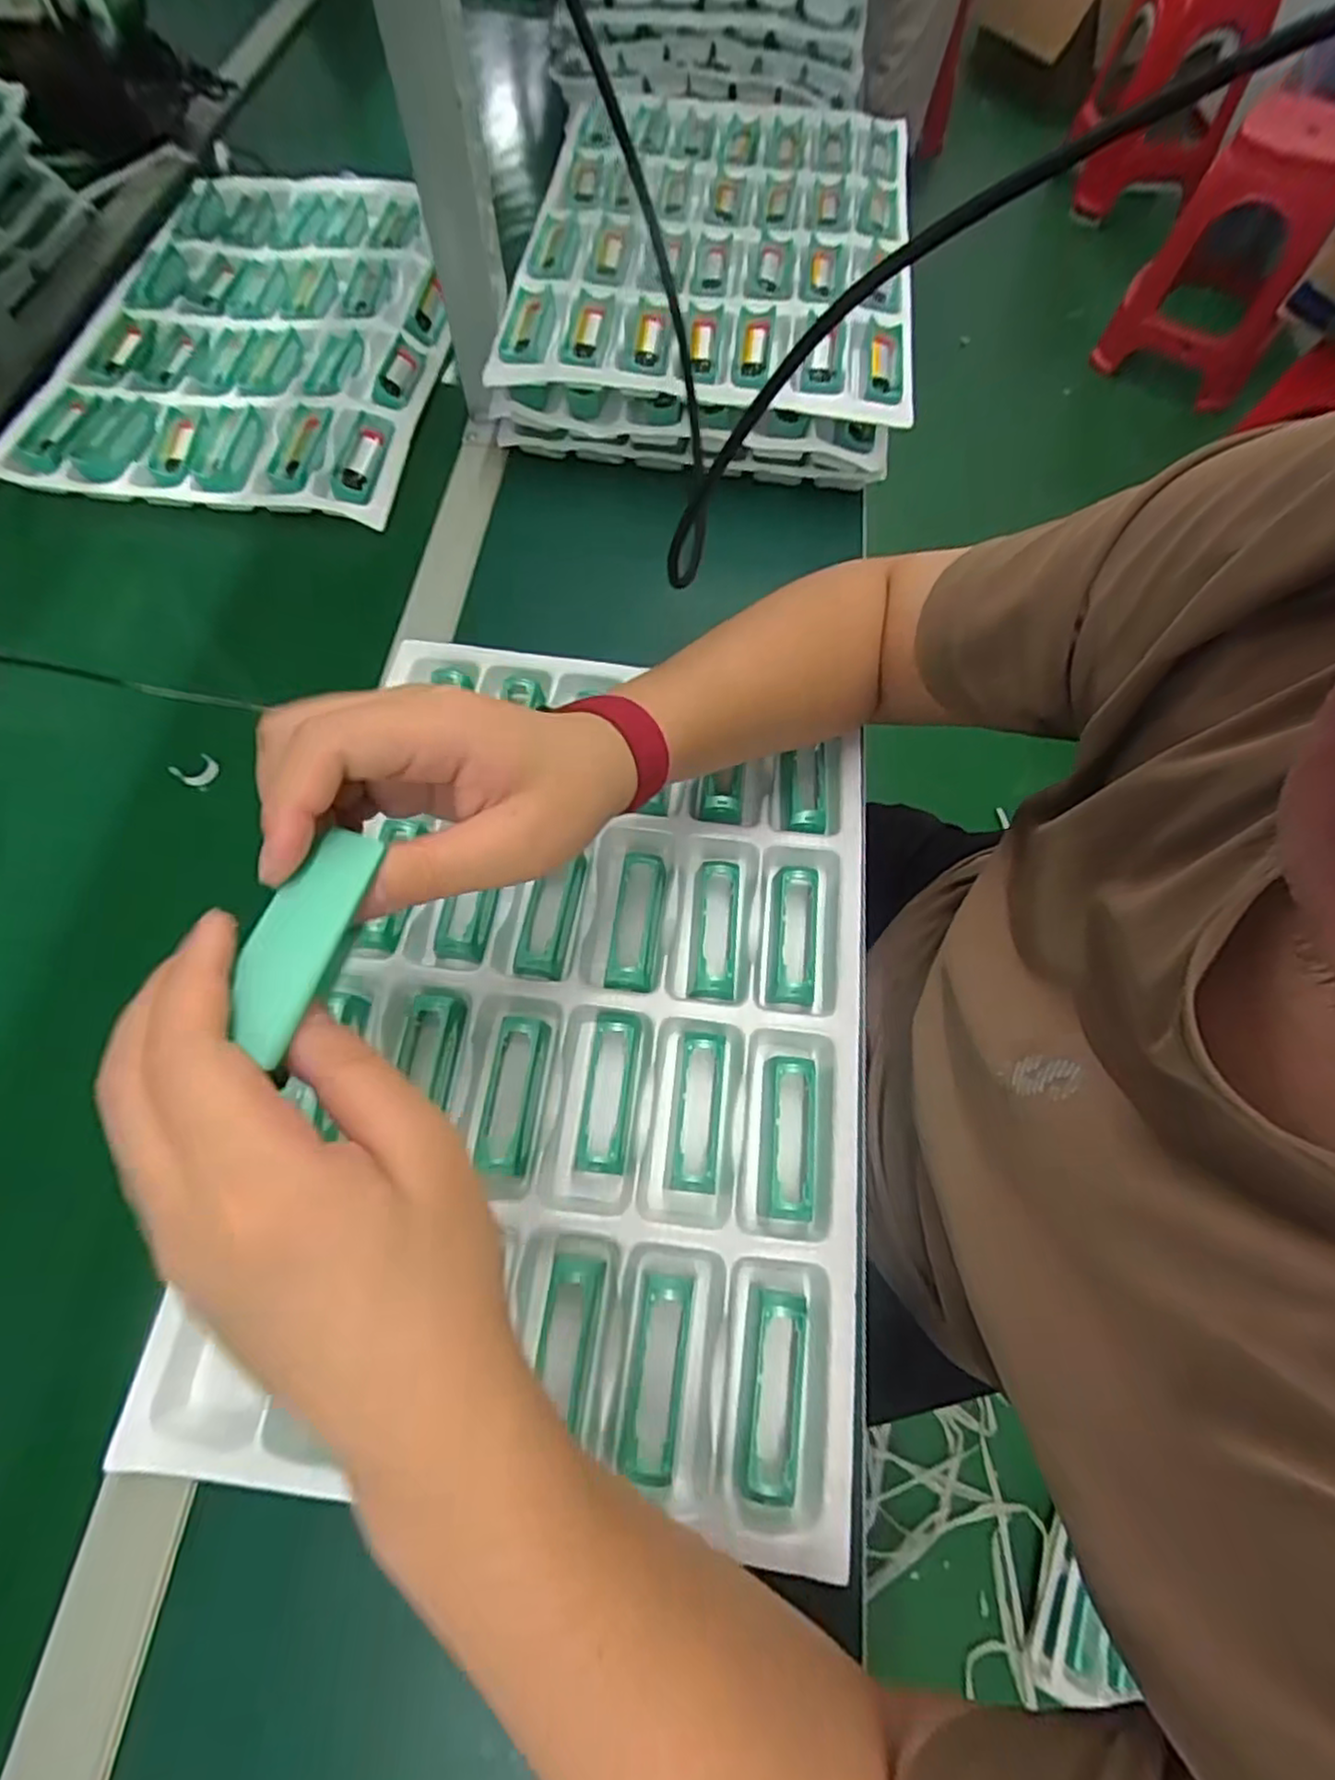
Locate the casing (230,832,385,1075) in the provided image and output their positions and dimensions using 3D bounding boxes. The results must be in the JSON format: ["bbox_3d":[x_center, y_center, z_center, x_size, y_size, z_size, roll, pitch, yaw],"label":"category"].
[{"bbox_3d":[-0.109,0.014,0.210,0.023,0.011,0.072,10,60,3],"label":"casing"}]

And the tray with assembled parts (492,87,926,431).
[{"bbox_3d":[0.047,-0.560,0.591,0.304,0.029,0.458,6,66,2],"label":"tray with assembled parts"}]

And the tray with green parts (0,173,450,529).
[{"bbox_3d":[-0.352,-0.502,0.614,0.304,0.020,0.447,2,66,0],"label":"tray with green parts"}]

